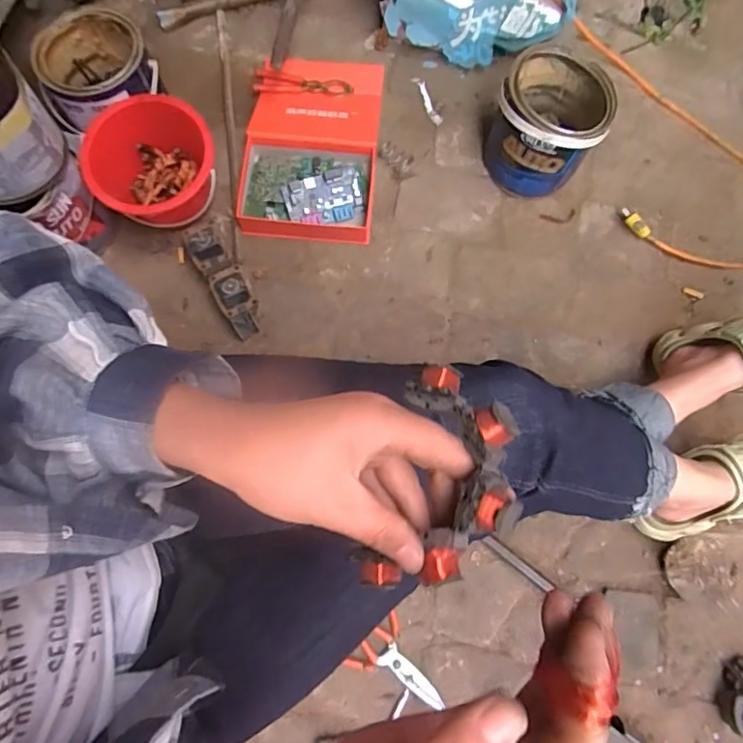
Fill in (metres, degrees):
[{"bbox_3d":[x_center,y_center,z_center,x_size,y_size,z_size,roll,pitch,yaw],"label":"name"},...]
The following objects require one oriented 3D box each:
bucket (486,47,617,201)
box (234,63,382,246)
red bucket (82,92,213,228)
[{"bbox_3d":[0.265,-0.374,0.825,0.154,0.166,0.157,0,77,0],"label":"bucket"},{"bbox_3d":[-0.099,-0.377,0.909,0.216,0.050,0.343,6,77,1],"label":"box"},{"bbox_3d":[-0.334,-0.308,0.828,0.185,0.119,0.170,0,77,0],"label":"red bucket"}]

